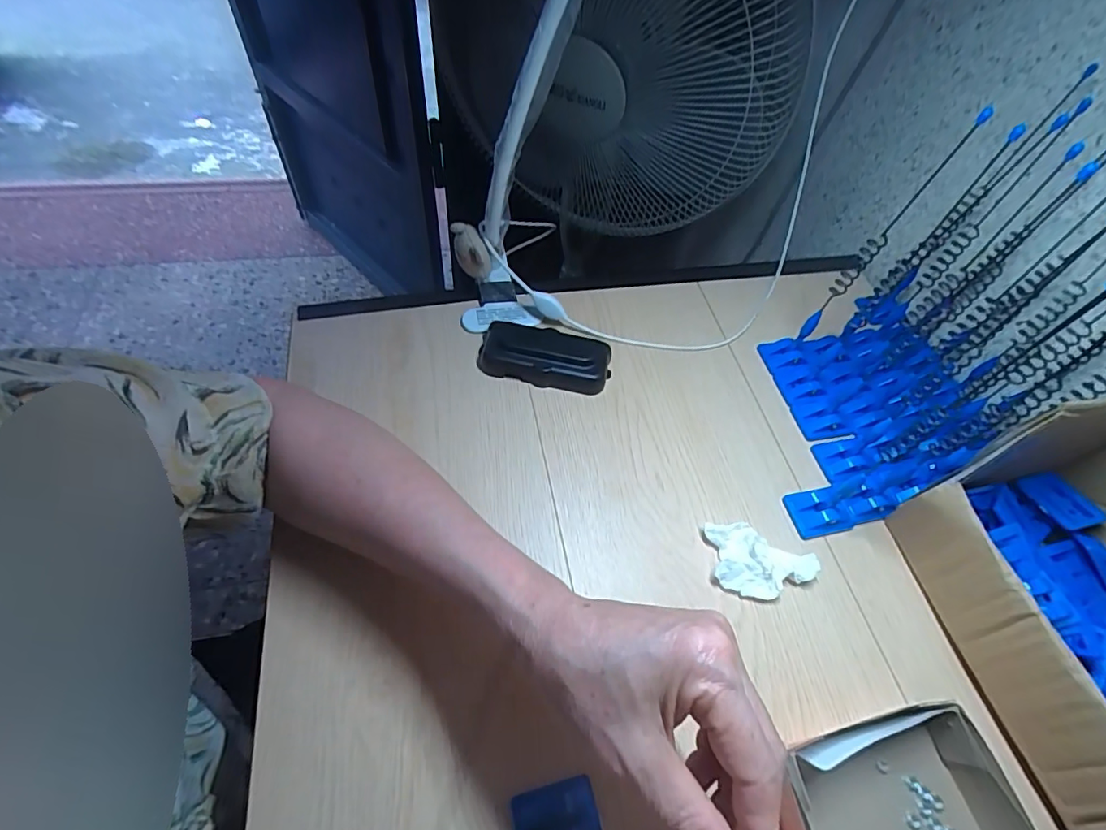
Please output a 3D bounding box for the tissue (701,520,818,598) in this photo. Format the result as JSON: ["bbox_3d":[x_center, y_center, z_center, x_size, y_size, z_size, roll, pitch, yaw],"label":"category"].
[{"bbox_3d":[0.147,0.101,0.363,0.072,0.014,0.050,-1,56,-3],"label":"tissue"}]

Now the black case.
[{"bbox_3d":[-0.007,-0.050,0.443,0.109,0.027,0.048,11,56,4],"label":"black case"}]

